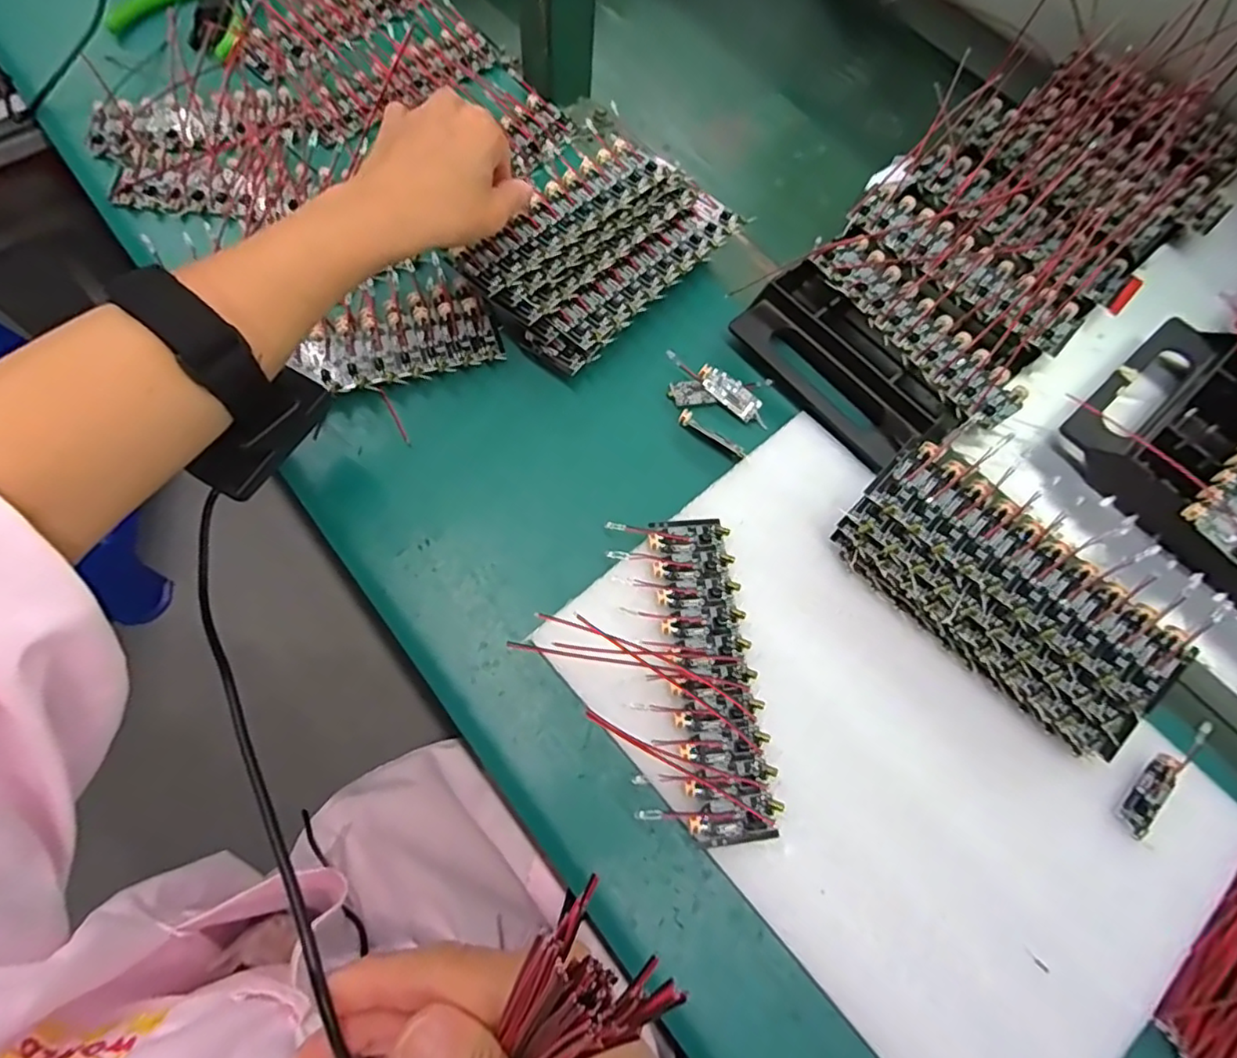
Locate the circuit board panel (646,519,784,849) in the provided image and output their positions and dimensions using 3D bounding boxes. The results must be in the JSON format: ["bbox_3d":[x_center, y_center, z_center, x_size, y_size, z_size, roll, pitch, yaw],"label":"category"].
[{"bbox_3d":[0.047,0.073,0.320,0.046,0.011,0.161,-5,68,-6],"label":"circuit board panel"}]

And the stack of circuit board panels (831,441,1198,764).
[{"bbox_3d":[0.200,0.033,0.320,0.171,0.041,0.071,44,72,11],"label":"stack of circuit board panels"}]

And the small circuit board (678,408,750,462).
[{"bbox_3d":[0.058,-0.056,0.379,0.051,0.005,0.009,40,71,12],"label":"small circuit board"}]

